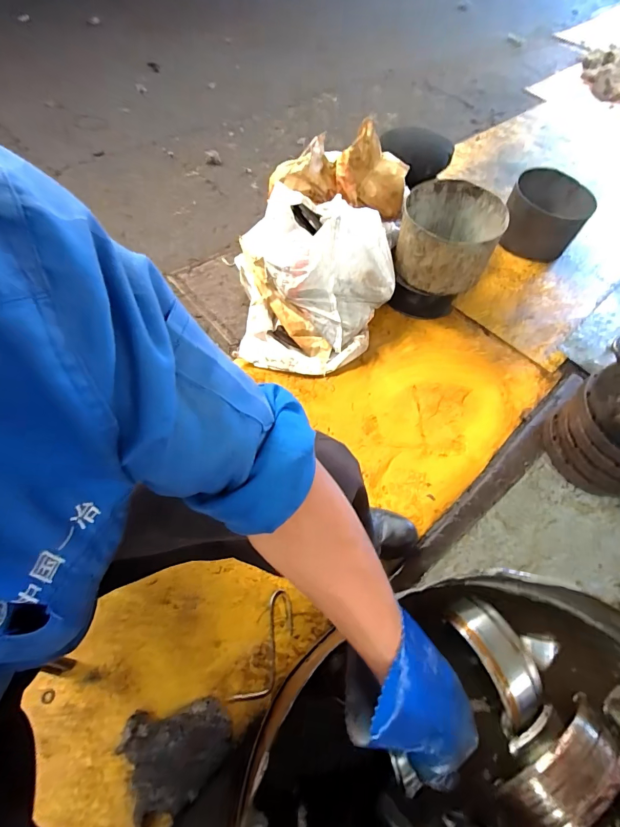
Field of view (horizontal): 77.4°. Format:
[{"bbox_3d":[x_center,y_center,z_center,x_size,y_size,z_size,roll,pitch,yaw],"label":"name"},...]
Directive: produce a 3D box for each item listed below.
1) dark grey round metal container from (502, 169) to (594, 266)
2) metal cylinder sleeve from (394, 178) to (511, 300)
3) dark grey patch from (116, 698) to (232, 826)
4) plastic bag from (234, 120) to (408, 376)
[{"bbox_3d":[0.883,-0.745,1.479,0.276,0.196,0.291,27,61,13],"label":"dark grey round metal container"},{"bbox_3d":[0.420,-0.535,1.197,0.286,0.191,0.287,17,58,4],"label":"metal cylinder sleeve"},{"bbox_3d":[-0.237,0.594,0.690,0.182,0.038,0.158,-26,64,-17],"label":"dark grey patch"},{"bbox_3d":[0.033,-0.473,1.172,0.444,0.351,0.586,14,59,5],"label":"plastic bag"}]

